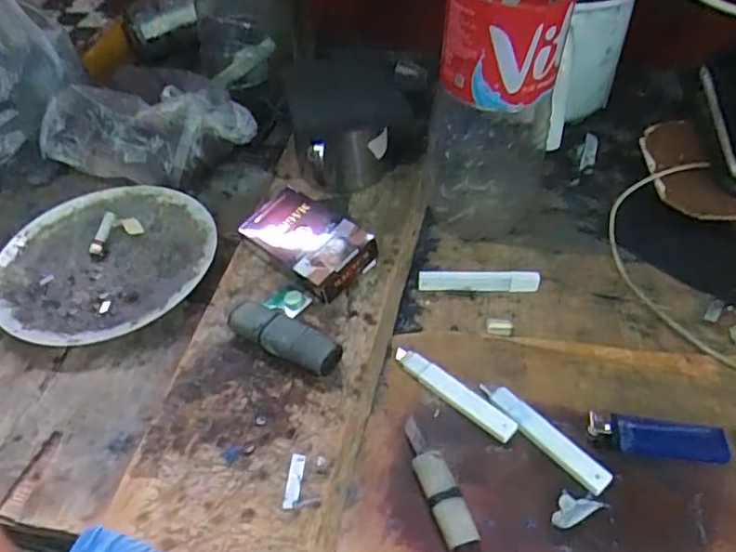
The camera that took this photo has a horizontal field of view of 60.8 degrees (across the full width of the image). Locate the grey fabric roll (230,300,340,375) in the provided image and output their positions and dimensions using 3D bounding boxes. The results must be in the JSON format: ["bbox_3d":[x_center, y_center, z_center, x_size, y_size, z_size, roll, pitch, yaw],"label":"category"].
[{"bbox_3d":[-0.058,0.040,0.427,0.080,0.026,0.028,28,54,26],"label":"grey fabric roll"}]

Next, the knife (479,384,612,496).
[{"bbox_3d":[0.109,0.097,0.390,0.018,0.006,0.092,-33,53,-25],"label":"knife"}]

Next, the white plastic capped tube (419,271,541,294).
[{"bbox_3d":[0.086,0.005,0.486,0.092,0.015,0.011,0,46,3],"label":"white plastic capped tube"}]

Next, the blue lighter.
[{"bbox_3d":[0.177,0.099,0.385,0.082,0.006,0.022,4,47,7],"label":"blue lighter"}]

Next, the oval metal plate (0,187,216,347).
[{"bbox_3d":[-0.212,-0.013,0.505,0.162,0.021,0.165,21,51,21],"label":"oval metal plate"}]

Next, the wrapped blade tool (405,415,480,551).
[{"bbox_3d":[0.040,0.118,0.366,0.019,0.012,0.082,-15,47,-11],"label":"wrapped blade tool"}]

